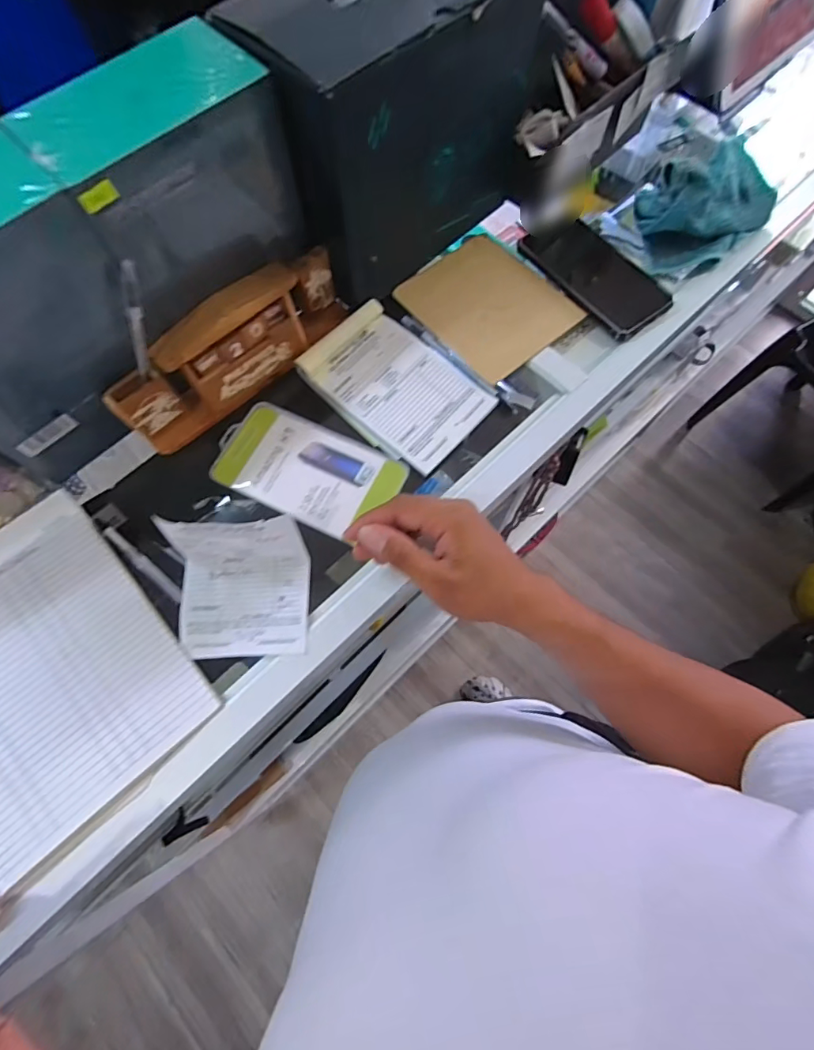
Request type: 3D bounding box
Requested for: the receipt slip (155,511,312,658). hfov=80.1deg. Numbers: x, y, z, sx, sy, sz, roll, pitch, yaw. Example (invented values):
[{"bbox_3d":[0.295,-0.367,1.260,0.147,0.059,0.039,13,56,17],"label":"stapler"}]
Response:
[{"bbox_3d":[-0.136,0.052,0.382,0.105,0.071,0.094,-1,71,1],"label":"receipt slip"}]

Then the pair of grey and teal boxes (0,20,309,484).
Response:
[{"bbox_3d":[-0.234,-0.199,0.380,0.104,0.179,0.316,38,76,13],"label":"pair of grey and teal boxes"}]

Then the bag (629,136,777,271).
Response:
[{"bbox_3d":[0.318,-0.329,0.502,0.132,0.072,0.092,-12,71,-3],"label":"bag"}]

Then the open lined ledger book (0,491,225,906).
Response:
[{"bbox_3d":[-0.307,0.120,0.382,0.207,0.027,0.251,-42,75,-12],"label":"open lined ledger book"}]

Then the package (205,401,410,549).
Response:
[{"bbox_3d":[-0.093,-0.051,0.449,0.168,0.008,0.090,25,73,9],"label":"package"}]

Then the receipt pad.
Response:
[{"bbox_3d":[-0.012,-0.137,0.472,0.170,0.016,0.111,40,76,14],"label":"receipt pad"}]

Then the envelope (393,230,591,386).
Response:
[{"bbox_3d":[0.086,-0.232,0.509,0.130,0.009,0.155,-39,74,-9],"label":"envelope"}]

